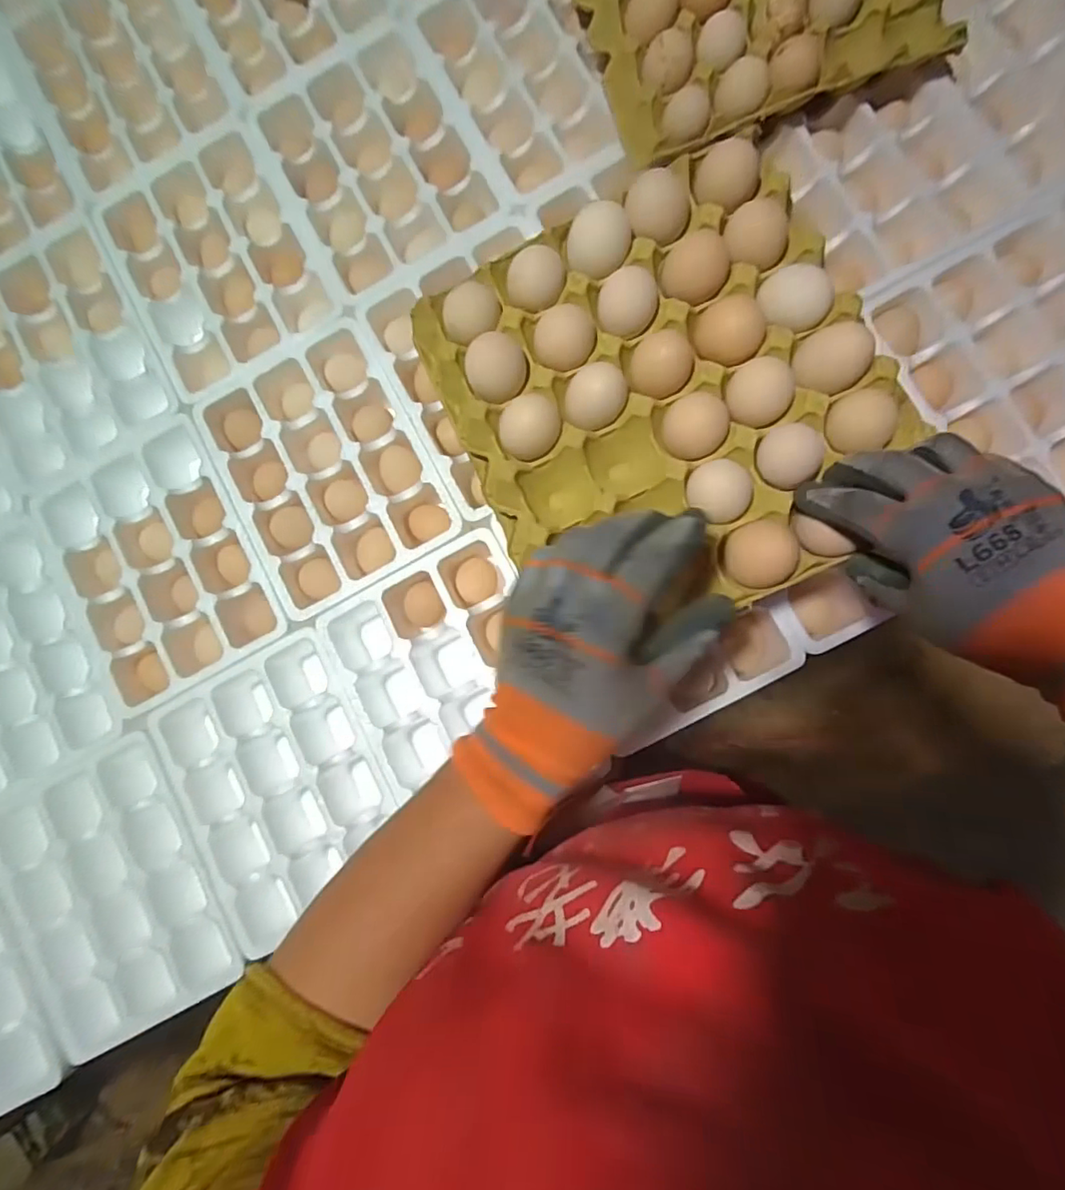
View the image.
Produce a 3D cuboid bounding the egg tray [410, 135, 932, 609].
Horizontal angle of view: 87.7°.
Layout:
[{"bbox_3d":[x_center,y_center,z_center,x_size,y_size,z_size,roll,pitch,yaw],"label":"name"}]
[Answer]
[{"bbox_3d":[0.089,-0.131,0.383,0.263,0.055,0.278,-25,85,1],"label":"egg tray"}]

